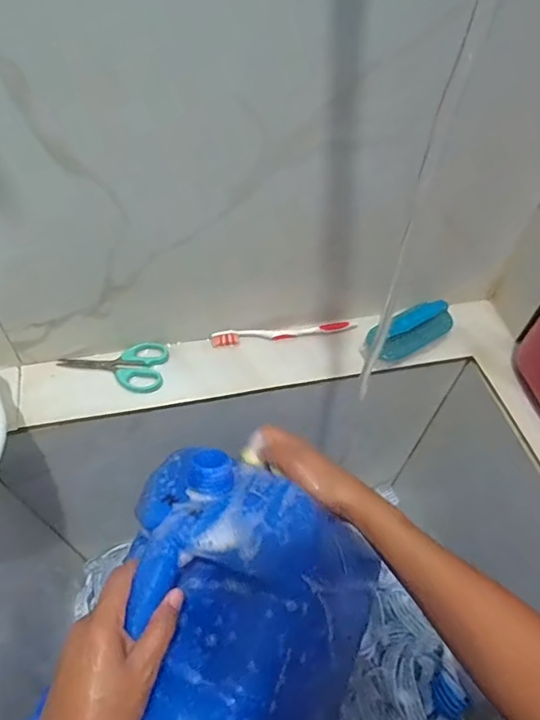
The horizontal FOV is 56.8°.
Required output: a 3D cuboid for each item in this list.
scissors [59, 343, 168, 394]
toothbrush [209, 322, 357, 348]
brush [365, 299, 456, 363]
[{"bbox_3d":[-0.179,0.005,0.569,0.118,0.012,0.060,5,53,1],"label":"scissors"},{"bbox_3d":[0.015,-0.032,0.601,0.171,0.021,0.013,-4,53,-6],"label":"toothbrush"},{"bbox_3d":[0.168,-0.036,0.595,0.115,0.037,0.039,-21,57,-18],"label":"brush"}]

